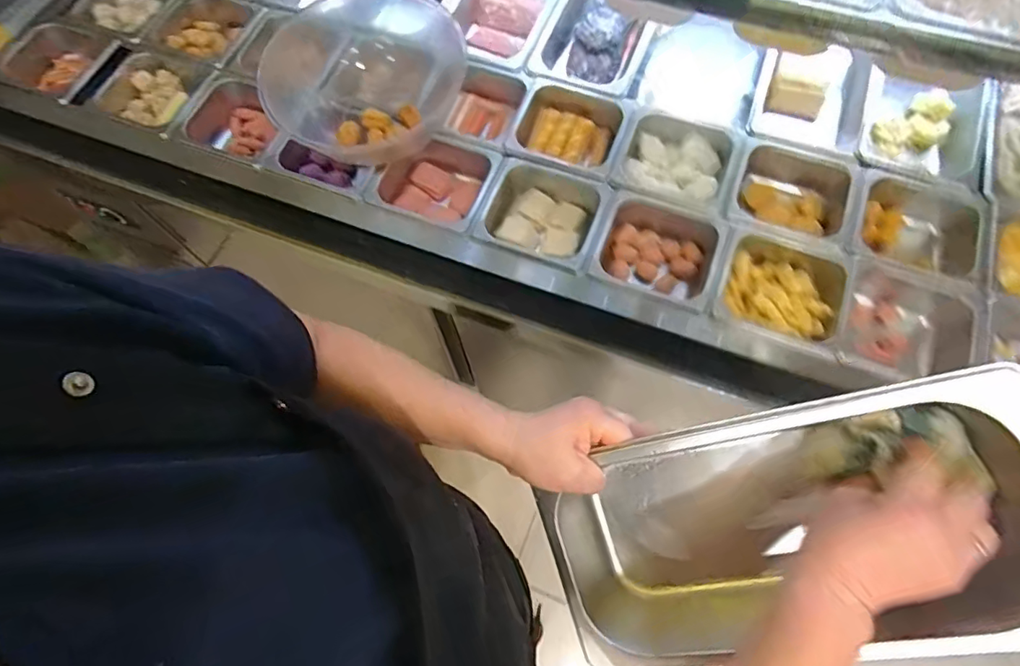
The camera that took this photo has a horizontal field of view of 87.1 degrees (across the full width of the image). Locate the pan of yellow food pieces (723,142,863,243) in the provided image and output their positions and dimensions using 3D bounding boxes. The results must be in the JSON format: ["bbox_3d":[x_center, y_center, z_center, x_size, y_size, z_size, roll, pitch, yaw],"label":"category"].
[{"bbox_3d":[0.421,-0.199,0.820,0.170,0.084,0.168,21,71,11],"label":"pan of yellow food pieces"}]

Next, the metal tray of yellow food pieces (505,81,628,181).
[{"bbox_3d":[0.090,-0.320,0.882,0.182,0.070,0.168,17,71,9],"label":"metal tray of yellow food pieces"}]

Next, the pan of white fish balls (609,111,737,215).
[{"bbox_3d":[0.255,-0.262,0.839,0.170,0.063,0.143,18,71,10],"label":"pan of white fish balls"}]

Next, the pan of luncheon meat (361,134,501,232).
[{"bbox_3d":[-0.116,-0.228,0.865,0.177,0.096,0.162,24,72,12],"label":"pan of luncheon meat"}]

